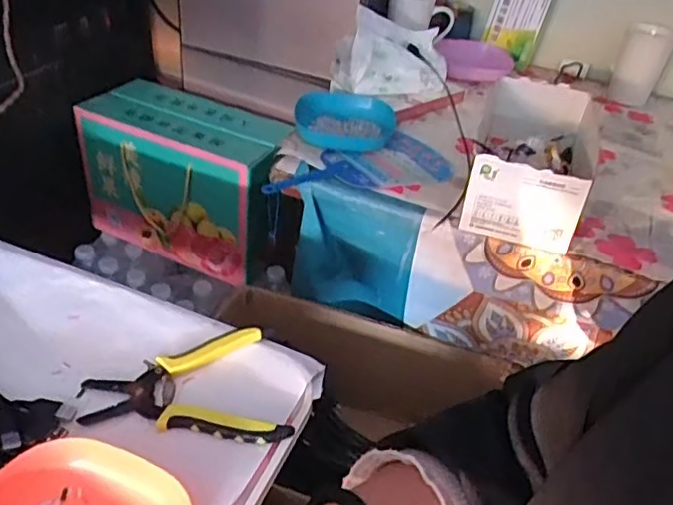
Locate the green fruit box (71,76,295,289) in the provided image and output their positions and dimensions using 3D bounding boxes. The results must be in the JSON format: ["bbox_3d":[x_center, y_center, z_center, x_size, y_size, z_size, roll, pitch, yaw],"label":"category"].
[{"bbox_3d":[-0.252,-0.128,1.064,0.330,0.231,0.160,20,40,16],"label":"green fruit box"}]

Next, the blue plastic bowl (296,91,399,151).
[{"bbox_3d":[0.012,-0.180,0.845,0.140,0.034,0.122,8,38,0],"label":"blue plastic bowl"}]

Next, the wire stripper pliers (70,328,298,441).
[{"bbox_3d":[-0.122,0.116,0.491,0.147,0.011,0.119,-8,41,-20],"label":"wire stripper pliers"}]

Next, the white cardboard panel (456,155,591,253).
[{"bbox_3d":[0.201,-0.052,0.659,0.120,0.099,0.008,16,43,8],"label":"white cardboard panel"}]

